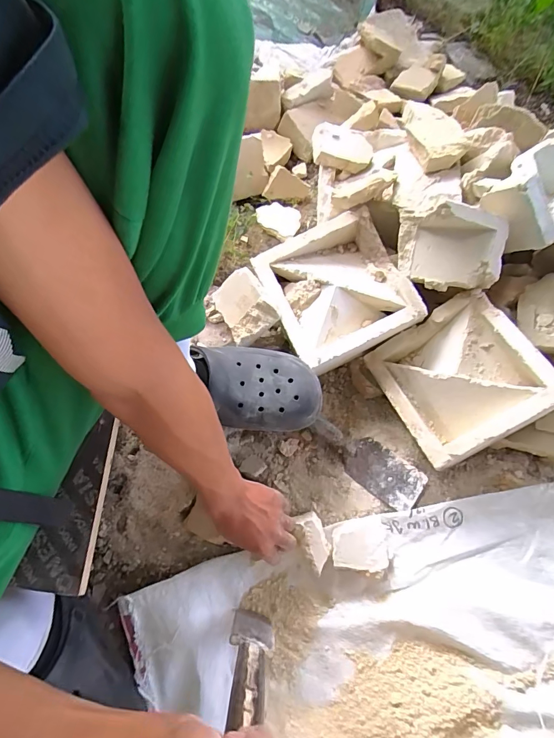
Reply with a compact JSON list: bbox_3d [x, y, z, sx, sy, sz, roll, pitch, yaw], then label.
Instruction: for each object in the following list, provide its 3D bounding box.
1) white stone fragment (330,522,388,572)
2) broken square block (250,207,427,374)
[{"bbox_3d":[0.118,0.252,0.568,0.077,0.028,0.062,8,69,4],"label":"white stone fragment"},{"bbox_3d":[0.090,-0.126,0.616,0.201,0.070,0.213,-25,74,-10],"label":"broken square block"}]

